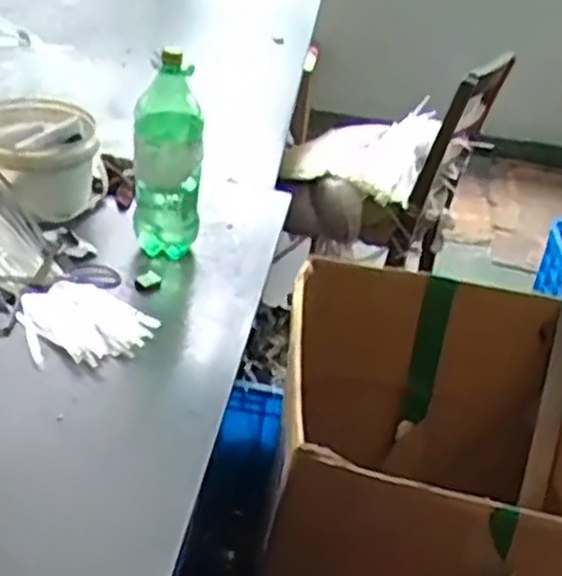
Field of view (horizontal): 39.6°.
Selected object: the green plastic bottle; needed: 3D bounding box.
[{"bbox_3d":[-0.175,-0.199,1.193,0.096,0.294,0.101,-4,34,-18],"label":"green plastic bottle"}]

